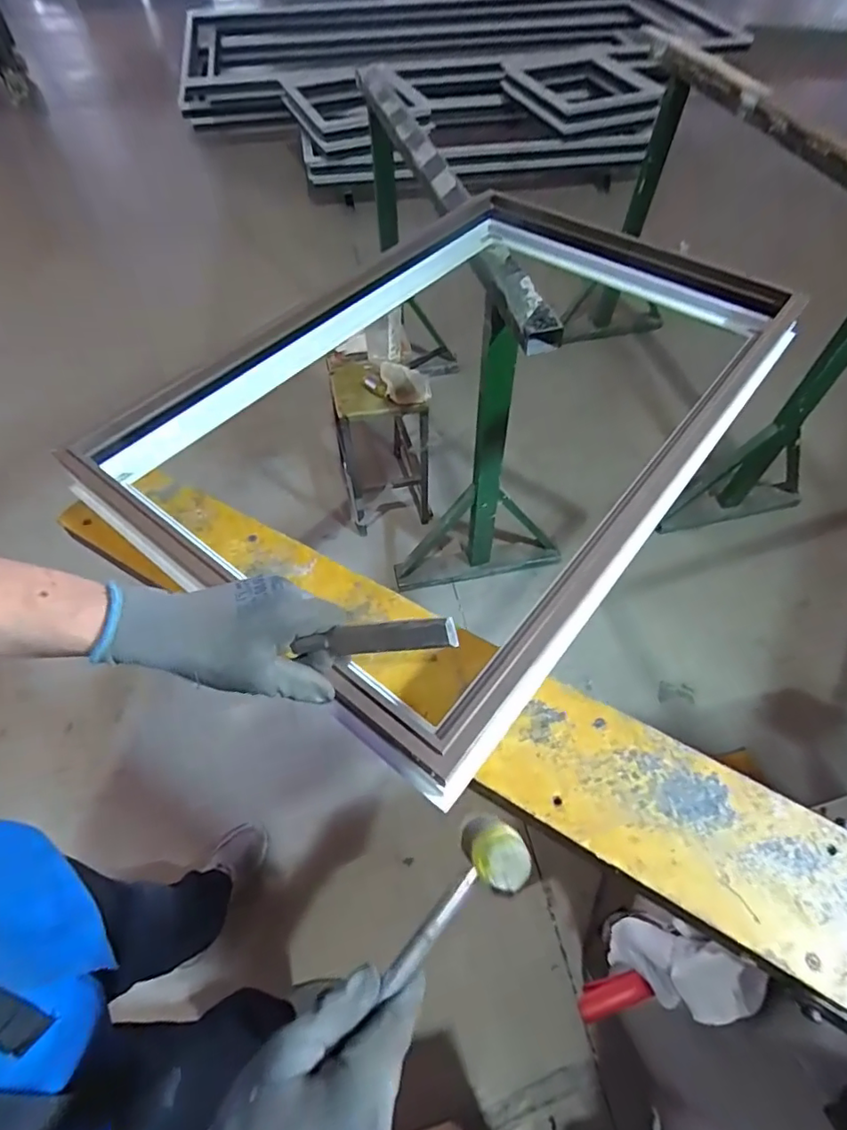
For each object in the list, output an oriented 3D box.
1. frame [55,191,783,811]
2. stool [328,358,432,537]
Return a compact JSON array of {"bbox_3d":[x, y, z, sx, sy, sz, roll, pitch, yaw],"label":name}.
[{"bbox_3d":[0.068,-0.233,0.694,0.552,0.070,0.831,34,62,21],"label":"frame"},{"bbox_3d":[-0.119,-0.337,1.580,0.233,0.506,0.278,-13,57,-7],"label":"stool"}]

